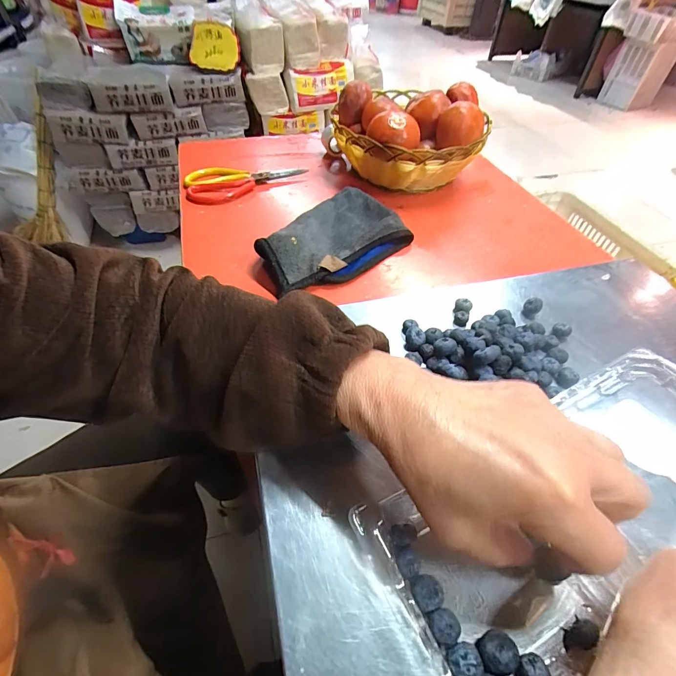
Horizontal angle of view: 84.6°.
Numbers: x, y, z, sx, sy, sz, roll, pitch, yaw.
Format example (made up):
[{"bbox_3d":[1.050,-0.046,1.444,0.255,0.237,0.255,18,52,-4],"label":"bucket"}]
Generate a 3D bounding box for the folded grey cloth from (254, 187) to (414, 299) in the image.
[{"bbox_3d":[-0.012,-0.140,0.508,0.149,0.049,0.232,36,56,26],"label":"folded grey cloth"}]

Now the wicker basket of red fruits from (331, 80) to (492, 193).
[{"bbox_3d":[0.108,-0.327,0.621,0.218,0.129,0.199,-3,48,-4],"label":"wicker basket of red fruits"}]

